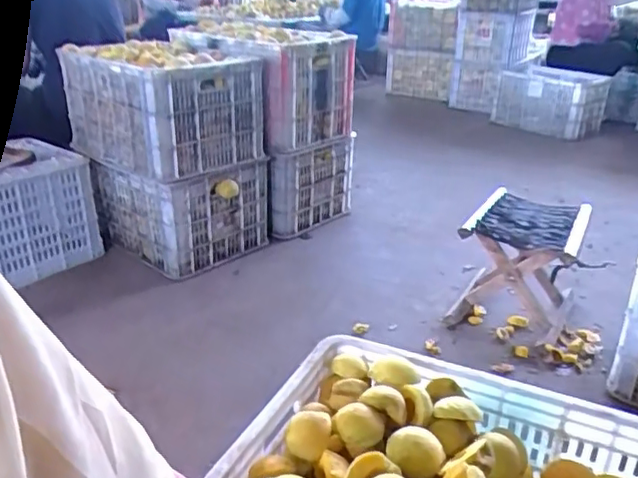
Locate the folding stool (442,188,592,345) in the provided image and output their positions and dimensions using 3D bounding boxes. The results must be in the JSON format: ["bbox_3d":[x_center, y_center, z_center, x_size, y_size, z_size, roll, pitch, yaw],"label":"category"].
[{"bbox_3d":[0.476,0.062,1.417,0.250,0.264,0.282,13,27,25],"label":"folding stool"}]

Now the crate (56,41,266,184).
[{"bbox_3d":[-0.403,-0.352,1.541,0.442,0.262,0.321,23,32,39],"label":"crate"}]

